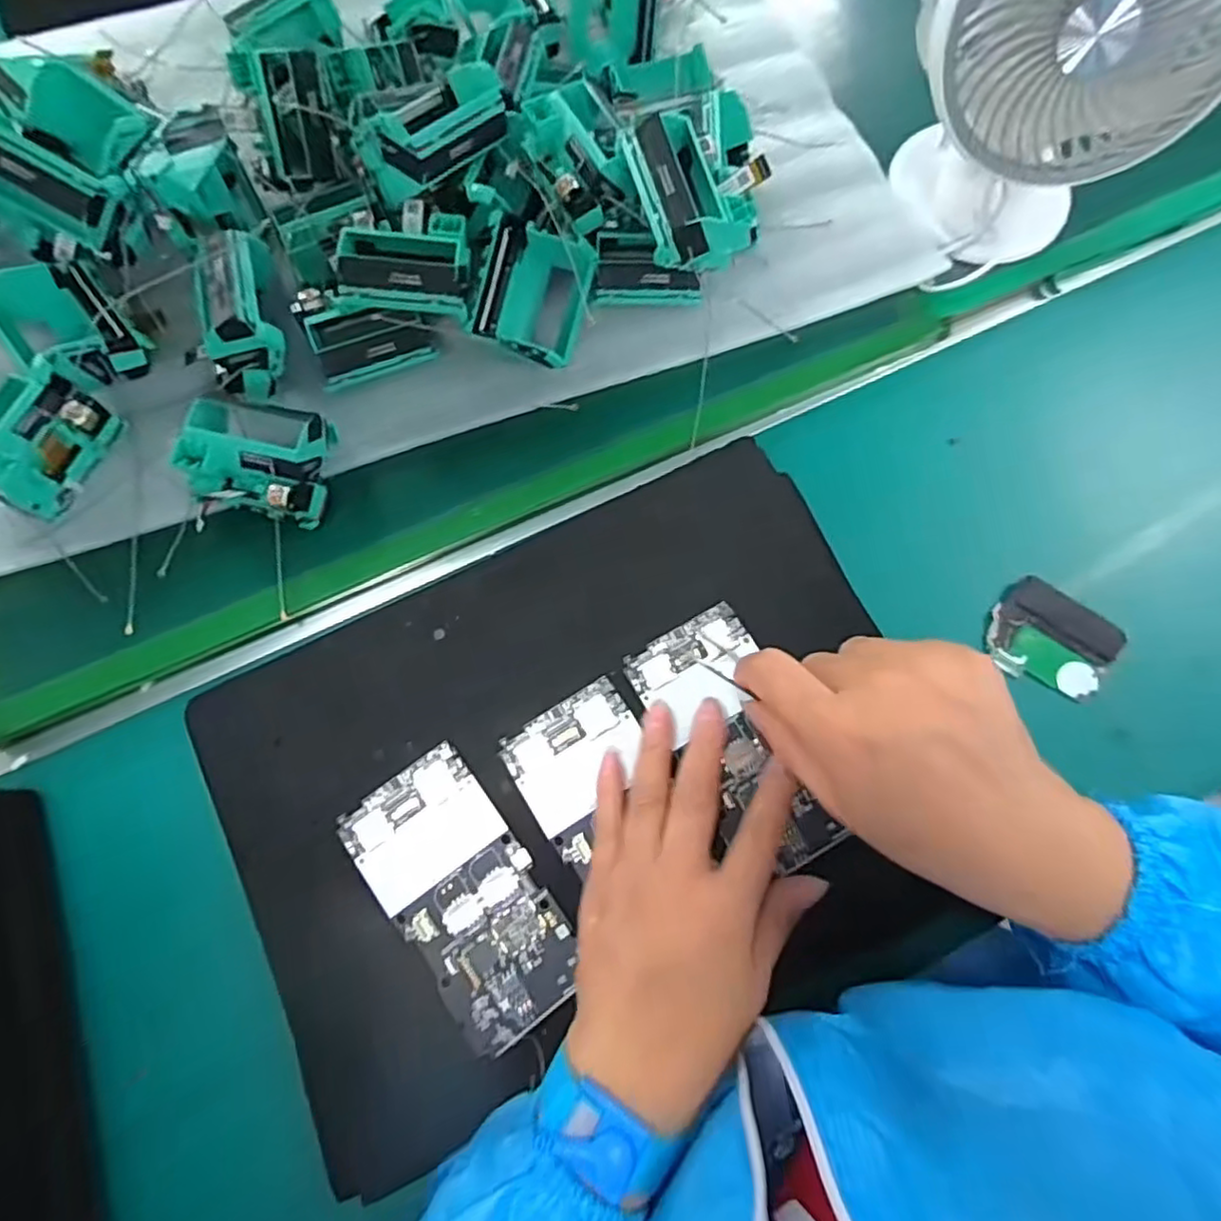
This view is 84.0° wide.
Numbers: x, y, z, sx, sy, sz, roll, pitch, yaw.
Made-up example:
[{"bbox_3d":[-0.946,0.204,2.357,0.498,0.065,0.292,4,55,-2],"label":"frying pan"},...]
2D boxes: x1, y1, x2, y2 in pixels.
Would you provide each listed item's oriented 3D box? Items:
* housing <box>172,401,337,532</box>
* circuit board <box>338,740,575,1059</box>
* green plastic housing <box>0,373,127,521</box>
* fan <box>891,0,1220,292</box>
[{"bbox_3d":[-0.194,-0.083,0.372,0.068,0.039,0.057,11,73,2],"label":"housing"},{"bbox_3d":[-0.069,0.134,0.321,0.065,0.006,0.128,-36,77,-11],"label":"circuit board"},{"bbox_3d":[-0.316,-0.092,0.375,0.053,0.040,0.074,16,74,3],"label":"green plastic housing"},{"bbox_3d":[0.233,-0.278,0.355,0.152,0.190,0.099,26,74,6],"label":"fan"}]

